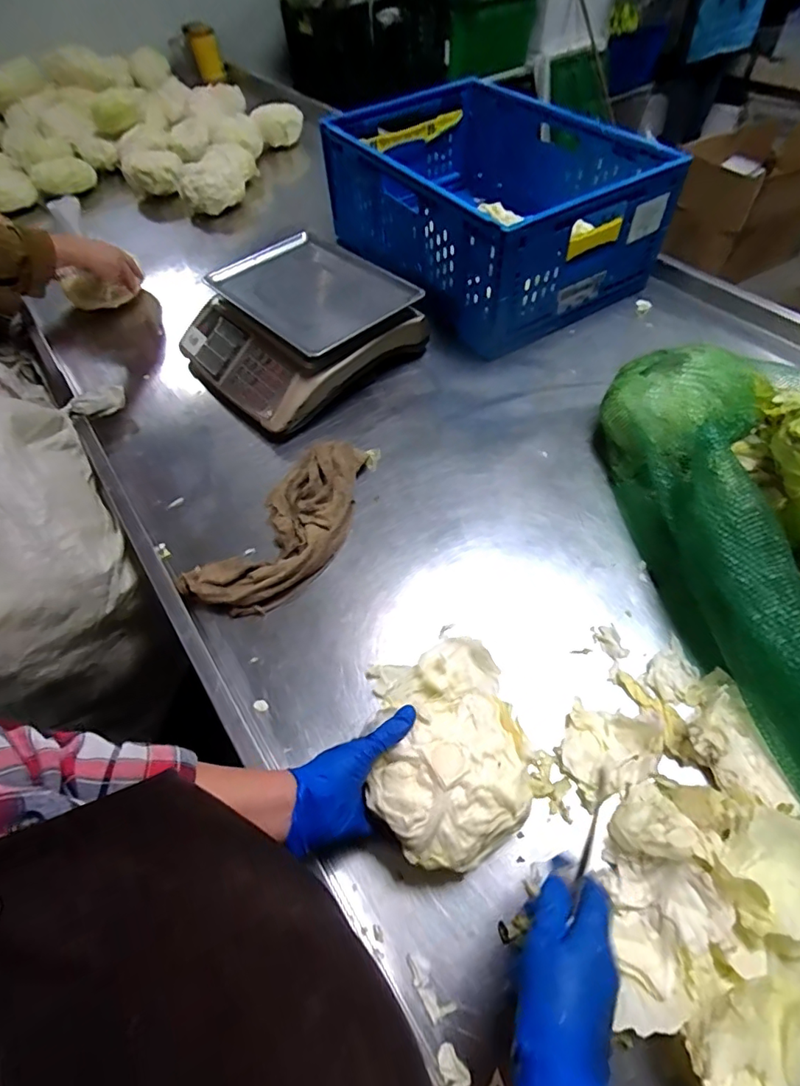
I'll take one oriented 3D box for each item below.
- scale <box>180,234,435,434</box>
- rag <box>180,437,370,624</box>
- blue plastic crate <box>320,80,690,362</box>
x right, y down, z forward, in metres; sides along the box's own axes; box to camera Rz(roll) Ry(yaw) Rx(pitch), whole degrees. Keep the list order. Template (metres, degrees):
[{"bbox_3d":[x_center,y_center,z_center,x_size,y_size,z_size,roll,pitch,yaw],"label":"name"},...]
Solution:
[{"bbox_3d":[-0.192,-0.384,0.888,0.338,0.111,0.342,38,66,25],"label":"scale"},{"bbox_3d":[-0.146,-0.027,0.691,0.143,0.039,0.316,25,61,19],"label":"rag"},{"bbox_3d":[0.173,-0.708,1.014,0.453,0.216,0.662,-27,58,-15],"label":"blue plastic crate"}]

